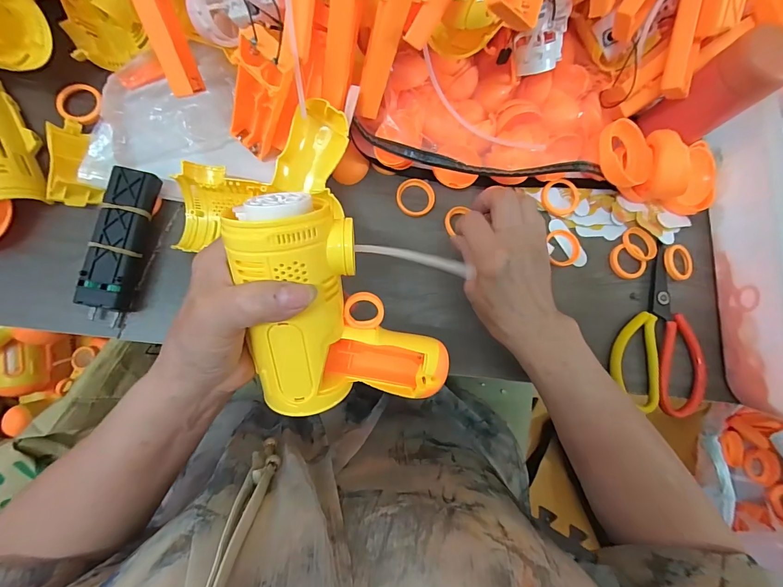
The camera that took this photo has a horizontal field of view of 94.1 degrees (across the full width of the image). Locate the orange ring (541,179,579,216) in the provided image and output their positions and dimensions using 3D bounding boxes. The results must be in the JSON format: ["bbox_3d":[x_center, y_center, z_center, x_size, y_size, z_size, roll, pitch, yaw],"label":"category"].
[{"bbox_3d":[0.163,-0.093,0.352,0.035,0.007,0.034,1,80,-7],"label":"orange ring"}]

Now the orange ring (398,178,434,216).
[{"bbox_3d":[0.023,-0.089,0.339,0.035,0.004,0.036,1,80,-7],"label":"orange ring"}]

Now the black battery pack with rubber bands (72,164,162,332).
[{"bbox_3d":[-0.212,-0.038,0.286,0.029,0.031,0.118,10,84,-7],"label":"black battery pack with rubber bands"}]

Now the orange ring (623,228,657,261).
[{"bbox_3d":[0.245,-0.049,0.362,0.033,0.014,0.035,1,80,-7],"label":"orange ring"}]

